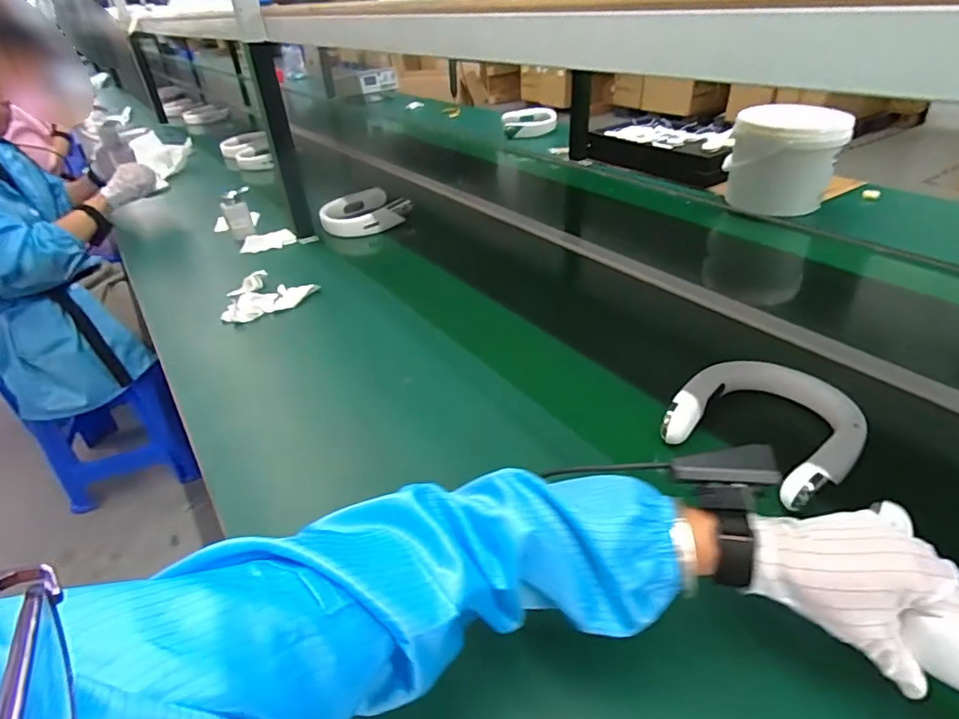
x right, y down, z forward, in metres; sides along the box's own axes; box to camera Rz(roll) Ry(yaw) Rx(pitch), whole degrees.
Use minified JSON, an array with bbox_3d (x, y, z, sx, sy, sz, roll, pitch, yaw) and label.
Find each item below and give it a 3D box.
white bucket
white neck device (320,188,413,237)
[{"bbox_3d":[0.703,-0.455,1.229,0.217,0.230,0.217,13,39,14],"label":"white bucket"},{"bbox_3d":[-0.286,-0.371,1.317,0.218,0.055,0.167,-12,40,-17],"label":"white neck device"}]

